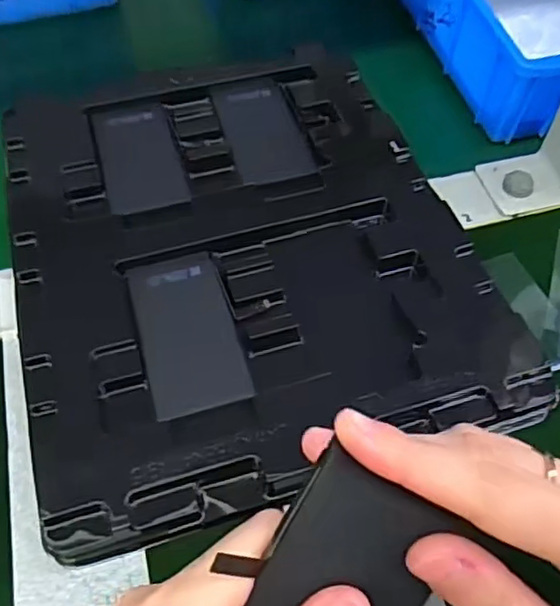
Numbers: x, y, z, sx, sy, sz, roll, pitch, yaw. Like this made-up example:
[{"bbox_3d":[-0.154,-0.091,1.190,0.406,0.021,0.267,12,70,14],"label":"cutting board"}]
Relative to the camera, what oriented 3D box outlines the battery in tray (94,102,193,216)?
[{"bbox_3d":[-0.081,-0.086,0.367,0.044,0.004,0.087,-13,58,-8],"label":"battery in tray"}]

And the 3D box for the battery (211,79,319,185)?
[{"bbox_3d":[-0.011,-0.105,0.378,0.043,0.006,0.091,-13,58,-8],"label":"battery"}]

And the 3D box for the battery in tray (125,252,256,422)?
[{"bbox_3d":[-0.043,0.012,0.298,0.044,0.005,0.085,-15,58,-9],"label":"battery in tray"}]

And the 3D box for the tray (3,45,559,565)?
[{"bbox_3d":[-0.024,-0.035,0.331,0.219,0.022,0.276,-15,58,-9],"label":"tray"}]

